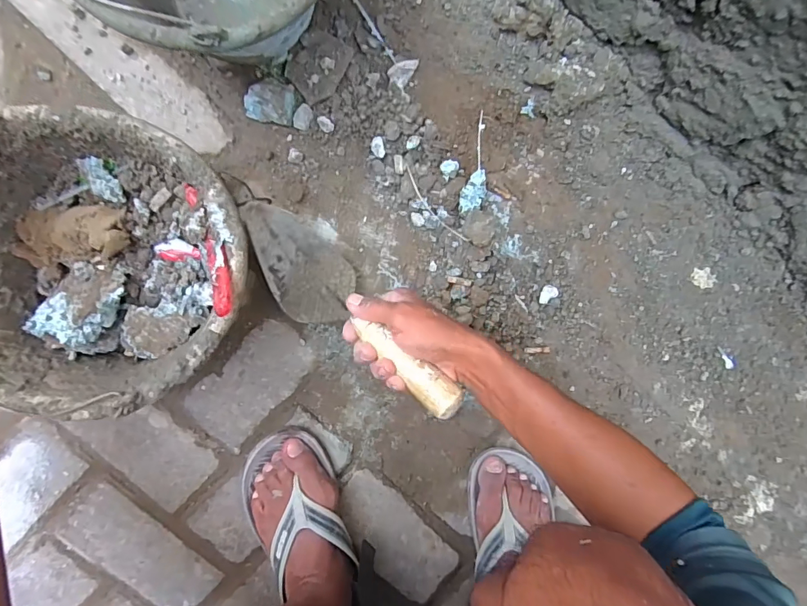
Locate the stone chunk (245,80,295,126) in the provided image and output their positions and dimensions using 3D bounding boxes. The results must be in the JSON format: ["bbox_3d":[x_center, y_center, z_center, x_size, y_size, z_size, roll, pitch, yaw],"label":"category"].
[{"bbox_3d":[-0.150,-0.230,0.491,0.050,0.028,0.047,11,97,-6],"label":"stone chunk"}]

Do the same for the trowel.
[{"bbox_3d":[-0.063,0.004,0.450,0.303,0.075,0.085,42,93,25],"label":"trowel"}]

